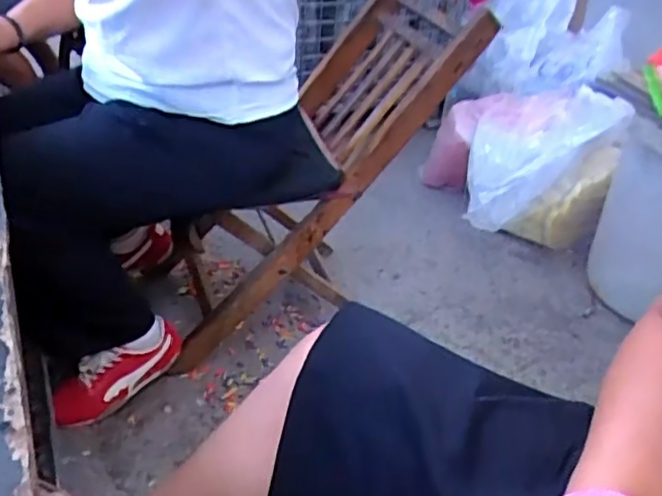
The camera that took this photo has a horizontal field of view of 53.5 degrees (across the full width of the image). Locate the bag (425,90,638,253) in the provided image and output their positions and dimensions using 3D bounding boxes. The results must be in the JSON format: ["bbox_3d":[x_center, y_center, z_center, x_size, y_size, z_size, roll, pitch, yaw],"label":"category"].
[{"bbox_3d":[0.477,-0.251,1.658,0.335,0.314,0.391,-4,35,-13],"label":"bag"}]

